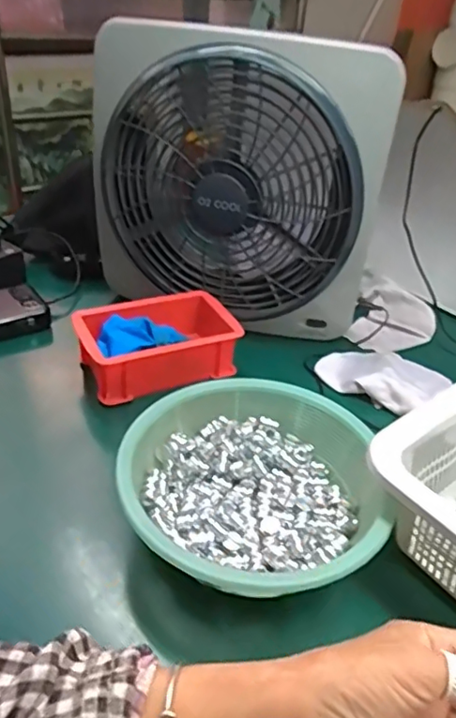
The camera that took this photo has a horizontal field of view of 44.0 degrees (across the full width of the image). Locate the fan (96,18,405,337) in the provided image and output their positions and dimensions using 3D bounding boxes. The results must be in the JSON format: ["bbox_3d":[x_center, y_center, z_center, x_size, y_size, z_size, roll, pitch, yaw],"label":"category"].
[{"bbox_3d":[0.000,-0.172,0.583,0.295,0.275,0.073,18,37,19],"label":"fan"}]

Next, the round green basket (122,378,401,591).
[{"bbox_3d":[0.024,0.087,0.407,0.182,0.052,0.167,3,34,-2],"label":"round green basket"}]

